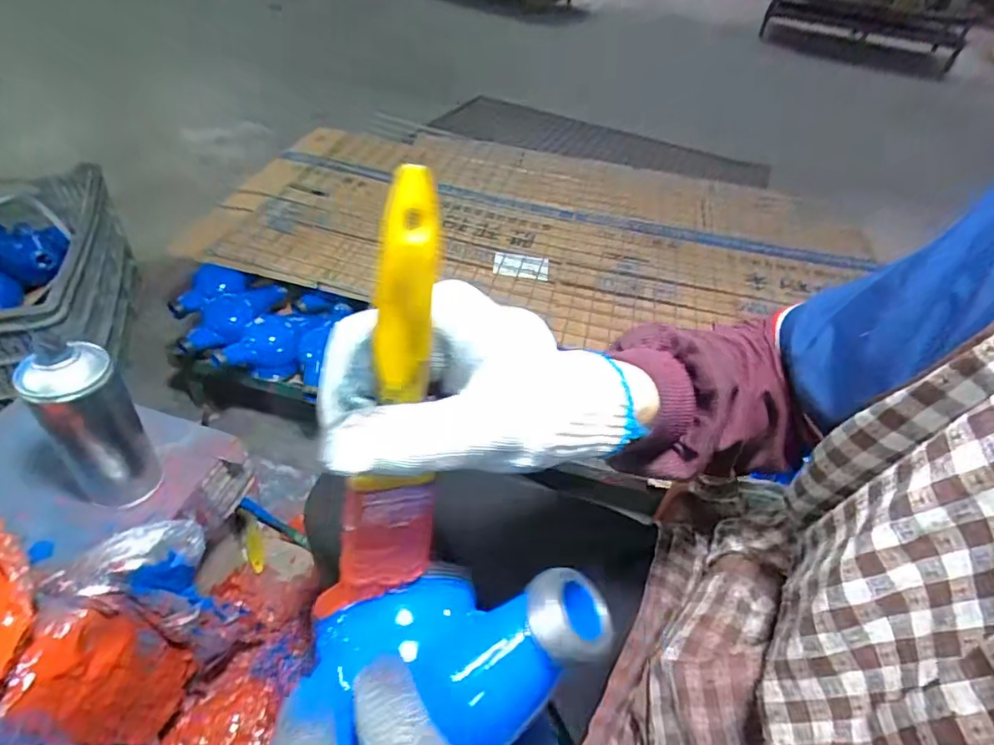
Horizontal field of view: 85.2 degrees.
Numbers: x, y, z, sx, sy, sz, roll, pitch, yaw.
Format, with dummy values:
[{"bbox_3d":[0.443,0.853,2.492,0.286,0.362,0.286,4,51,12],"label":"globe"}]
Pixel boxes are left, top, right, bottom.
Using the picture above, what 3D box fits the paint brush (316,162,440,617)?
[{"bbox_3d":[-0.039,0.021,0.196,0.036,0.181,0.017,14,26,6],"label":"paint brush"}]

